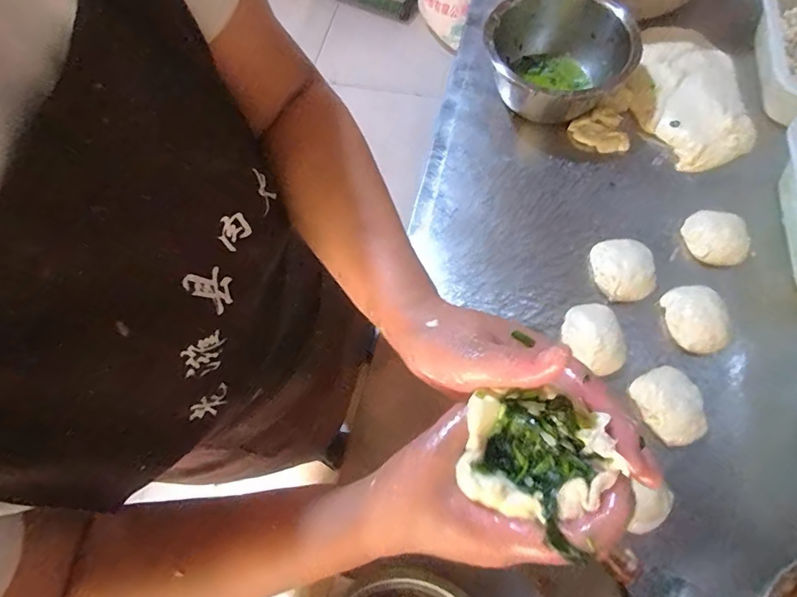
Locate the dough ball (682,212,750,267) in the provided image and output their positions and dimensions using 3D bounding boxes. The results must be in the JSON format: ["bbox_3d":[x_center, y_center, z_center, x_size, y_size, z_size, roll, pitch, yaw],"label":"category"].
[{"bbox_3d":[0.379,-0.071,0.566,0.065,0.035,0.074,2,68,3],"label":"dough ball"}]

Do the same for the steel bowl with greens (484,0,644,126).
[{"bbox_3d":[0.220,-0.327,0.644,0.197,0.090,0.195,16,70,8],"label":"steel bowl with greens"}]

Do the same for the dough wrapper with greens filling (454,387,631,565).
[{"bbox_3d":[0.071,0.080,0.239,0.068,0.029,0.054,5,78,24],"label":"dough wrapper with greens filling"}]

